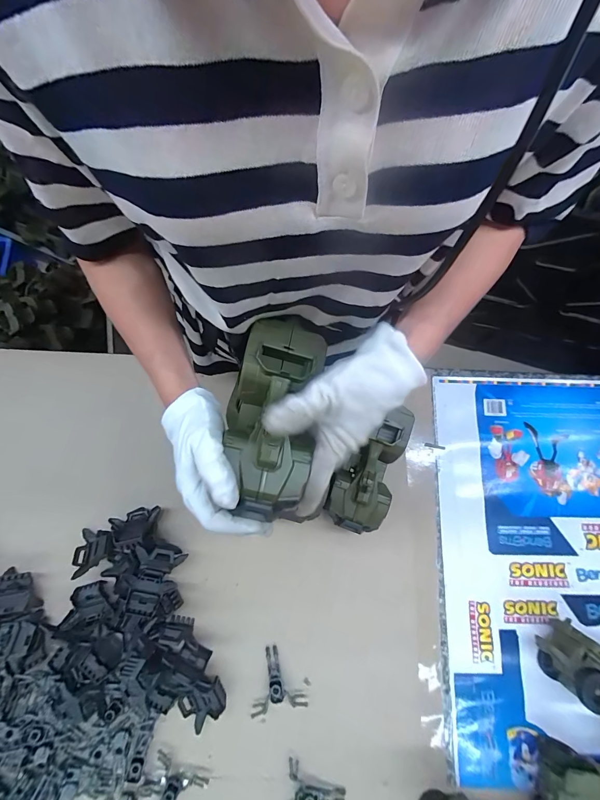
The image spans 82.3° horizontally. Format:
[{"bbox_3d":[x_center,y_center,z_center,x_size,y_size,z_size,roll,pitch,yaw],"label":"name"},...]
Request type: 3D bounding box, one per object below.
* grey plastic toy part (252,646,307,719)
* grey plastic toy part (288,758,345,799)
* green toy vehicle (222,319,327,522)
[{"bbox_3d":[-0.033,0.380,0.466,0.072,0.018,0.074,-9,79,-3],"label":"grey plastic toy part"},{"bbox_3d":[0.019,0.507,0.436,0.074,0.018,0.069,6,78,0],"label":"grey plastic toy part"},{"bbox_3d":[-0.027,0.015,0.328,0.084,0.059,0.181,6,68,0],"label":"green toy vehicle"}]

